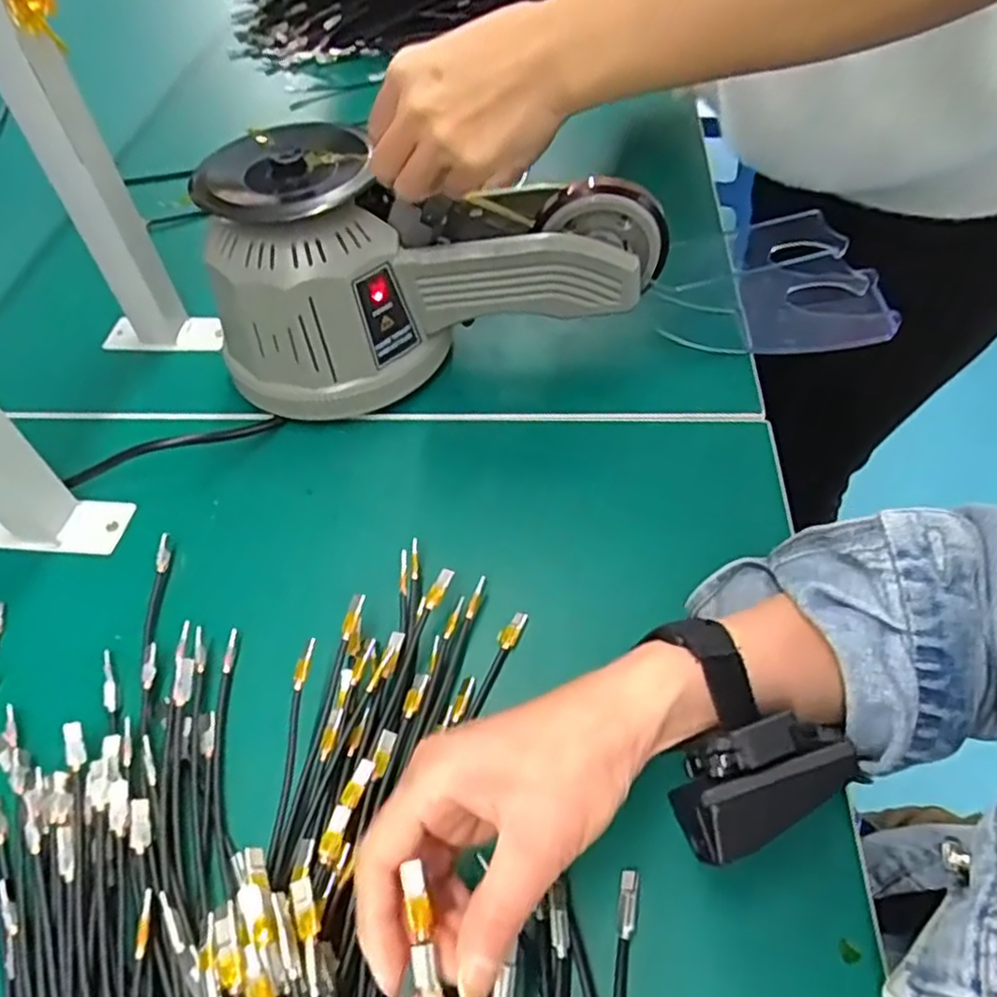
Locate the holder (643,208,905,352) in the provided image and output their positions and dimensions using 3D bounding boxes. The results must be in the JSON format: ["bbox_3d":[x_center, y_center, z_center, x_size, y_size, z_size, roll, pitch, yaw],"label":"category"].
[{"bbox_3d":[0.188,-0.145,0.498,0.168,0.067,0.064,3,52,5],"label":"holder"}]

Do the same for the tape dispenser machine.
[{"bbox_3d":[-0.043,-0.155,0.476,0.287,0.158,0.117,-7,52,-3],"label":"tape dispenser machine"}]

